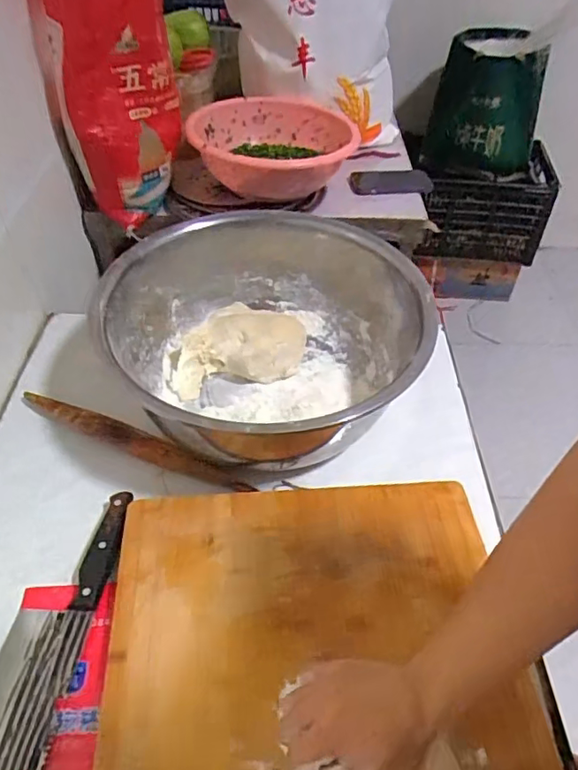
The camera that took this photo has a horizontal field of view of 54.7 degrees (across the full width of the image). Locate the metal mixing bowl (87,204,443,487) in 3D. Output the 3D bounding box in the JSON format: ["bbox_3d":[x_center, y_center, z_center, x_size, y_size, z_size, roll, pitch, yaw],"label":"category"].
[{"bbox_3d":[-0.018,-0.056,0.716,0.362,0.157,0.384,0,46,0],"label":"metal mixing bowl"}]

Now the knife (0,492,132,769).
[{"bbox_3d":[-0.228,0.231,0.519,0.082,0.016,0.291,6,47,6],"label":"knife"}]

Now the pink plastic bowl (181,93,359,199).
[{"bbox_3d":[-0.029,-0.424,1.008,0.290,0.105,0.295,0,46,0],"label":"pink plastic bowl"}]

